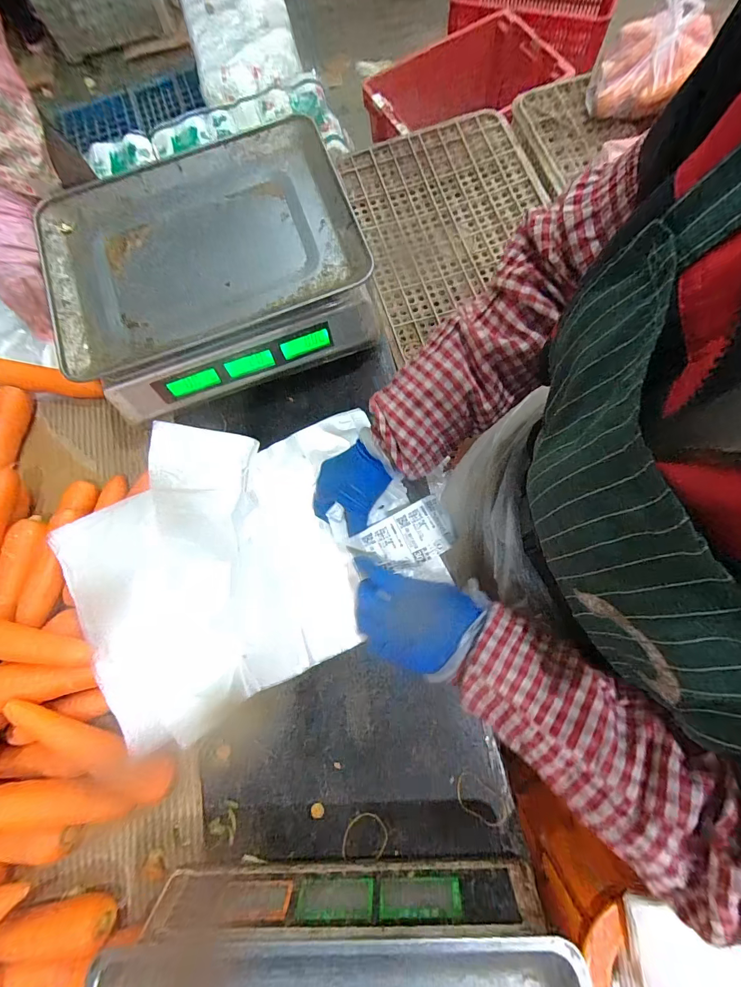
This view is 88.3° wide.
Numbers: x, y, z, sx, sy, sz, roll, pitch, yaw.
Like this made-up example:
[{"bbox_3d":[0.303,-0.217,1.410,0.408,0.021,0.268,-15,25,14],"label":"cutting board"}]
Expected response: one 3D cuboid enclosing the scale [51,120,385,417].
[{"bbox_3d":[-0.169,-0.243,0.440,0.316,0.122,0.220,-21,75,-1],"label":"scale"}]

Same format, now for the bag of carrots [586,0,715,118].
[{"bbox_3d":[0.515,-0.805,0.697,0.160,0.139,0.111,25,79,11],"label":"bag of carrots"}]

